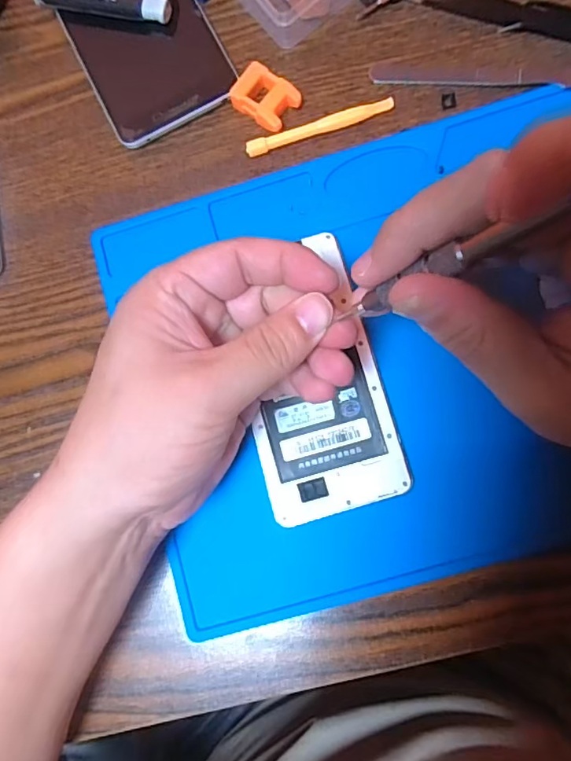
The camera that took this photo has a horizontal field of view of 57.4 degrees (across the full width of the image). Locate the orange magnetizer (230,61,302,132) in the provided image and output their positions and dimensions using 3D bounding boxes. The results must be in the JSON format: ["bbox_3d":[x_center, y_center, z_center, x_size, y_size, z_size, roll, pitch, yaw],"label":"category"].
[{"bbox_3d":[-0.011,-0.159,0.294,0.035,0.011,0.027,37,88,8],"label":"orange magnetizer"}]

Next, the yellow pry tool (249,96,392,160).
[{"bbox_3d":[0.019,-0.142,0.292,0.083,0.007,0.009,-18,82,3],"label":"yellow pry tool"}]

